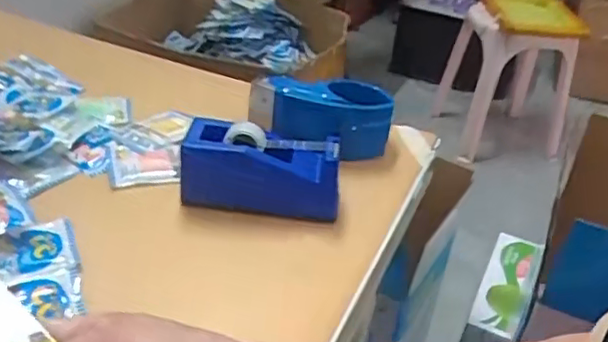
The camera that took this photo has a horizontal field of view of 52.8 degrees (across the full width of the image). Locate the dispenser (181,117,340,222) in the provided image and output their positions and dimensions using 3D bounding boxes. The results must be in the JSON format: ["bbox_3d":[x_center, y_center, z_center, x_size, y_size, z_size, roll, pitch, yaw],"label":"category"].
[{"bbox_3d":[-0.039,-0.001,0.586,0.147,0.075,0.049,8,33,2],"label":"dispenser"}]

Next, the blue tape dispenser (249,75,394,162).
[{"bbox_3d":[0.018,-0.064,0.690,0.157,0.066,0.073,4,33,-4],"label":"blue tape dispenser"}]

